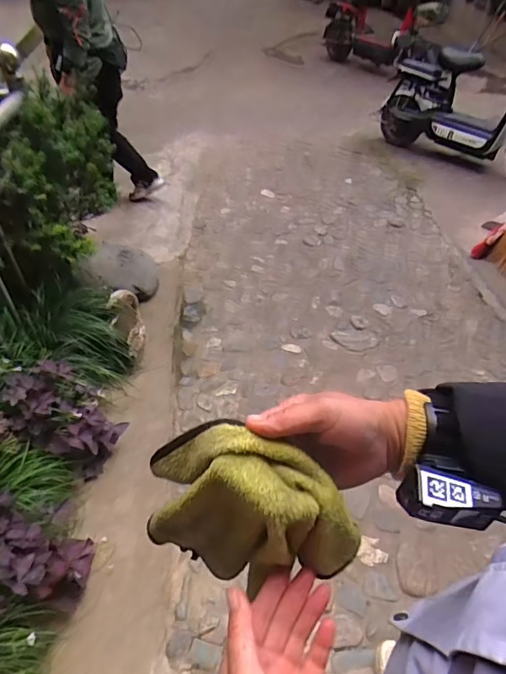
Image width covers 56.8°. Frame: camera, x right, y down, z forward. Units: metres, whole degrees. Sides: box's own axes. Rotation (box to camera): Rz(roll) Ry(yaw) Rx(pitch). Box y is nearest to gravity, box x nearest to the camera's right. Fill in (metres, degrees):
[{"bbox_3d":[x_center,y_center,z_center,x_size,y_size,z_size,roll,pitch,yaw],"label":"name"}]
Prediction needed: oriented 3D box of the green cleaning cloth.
[{"bbox_3d":[0.003,0.151,0.380,0.150,0.175,0.053,14,44,12],"label":"green cleaning cloth"}]

